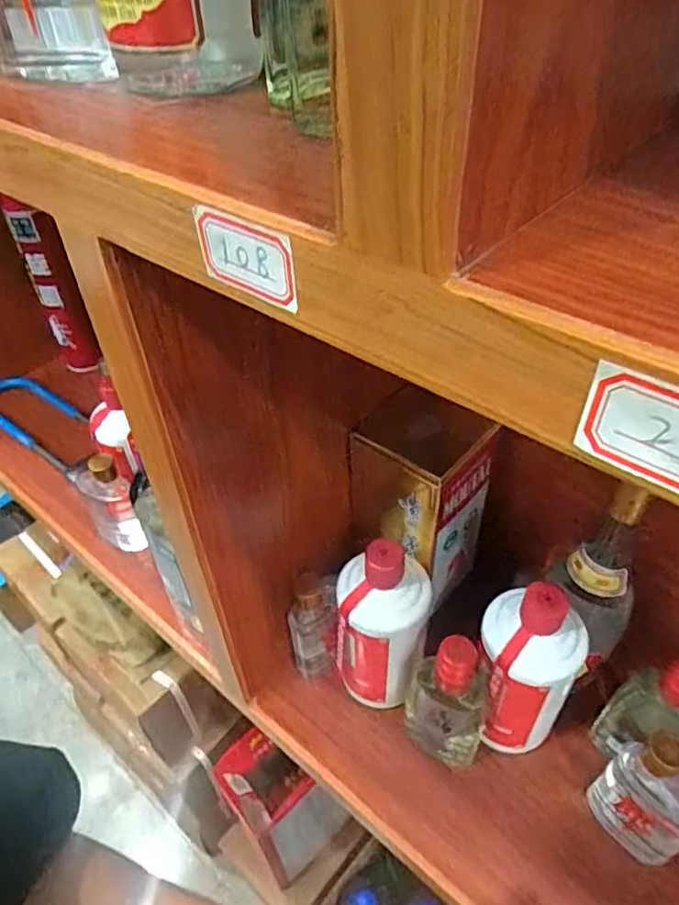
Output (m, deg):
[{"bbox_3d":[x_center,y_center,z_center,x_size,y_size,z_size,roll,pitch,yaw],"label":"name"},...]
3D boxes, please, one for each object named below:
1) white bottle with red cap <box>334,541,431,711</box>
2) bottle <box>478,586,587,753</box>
[{"bbox_3d":[0.036,0.145,0.502,0.071,0.171,0.063,9,45,12],"label":"white bottle with red cap"},{"bbox_3d":[0.144,0.172,0.474,0.075,0.181,0.064,17,47,20],"label":"bottle"}]

